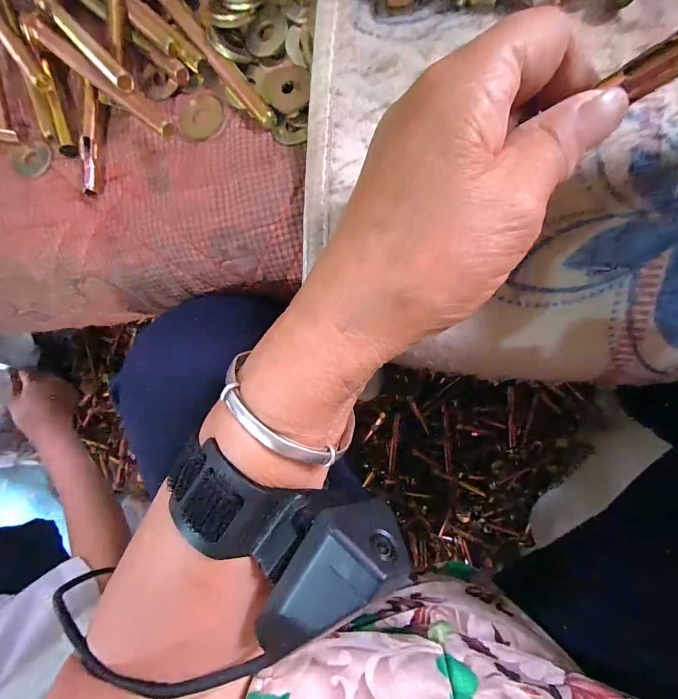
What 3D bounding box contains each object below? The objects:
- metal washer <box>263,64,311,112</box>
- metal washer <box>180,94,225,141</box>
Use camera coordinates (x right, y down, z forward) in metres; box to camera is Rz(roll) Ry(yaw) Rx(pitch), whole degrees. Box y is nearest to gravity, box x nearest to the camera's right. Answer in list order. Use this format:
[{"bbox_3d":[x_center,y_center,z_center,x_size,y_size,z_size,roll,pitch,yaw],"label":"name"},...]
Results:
[{"bbox_3d":[-0.028,-0.140,0.192,0.025,0.004,0.027,1,80,3],"label":"metal washer"},{"bbox_3d":[-0.076,-0.129,0.200,0.025,0.004,0.026,0,91,10],"label":"metal washer"}]

